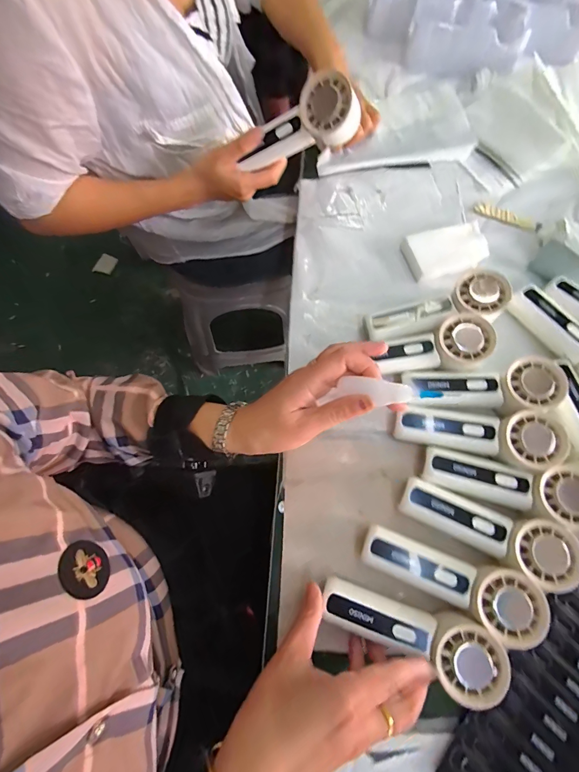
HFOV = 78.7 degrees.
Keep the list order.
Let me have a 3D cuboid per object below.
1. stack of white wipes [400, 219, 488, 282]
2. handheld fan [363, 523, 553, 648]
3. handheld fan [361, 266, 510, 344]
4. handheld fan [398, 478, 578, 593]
[{"bbox_3d":[0.201,-0.170,0.447,0.108,0.020,0.058,-17,75,-4],"label":"stack of white wipes"},{"bbox_3d":[0.146,0.178,0.332,0.155,0.053,0.057,23,76,7],"label":"handheld fan"},{"bbox_3d":[0.165,-0.078,0.404,0.154,0.052,0.056,-22,75,-5],"label":"handheld fan"},{"bbox_3d":[0.186,0.139,0.343,0.153,0.050,0.052,21,76,7],"label":"handheld fan"}]

